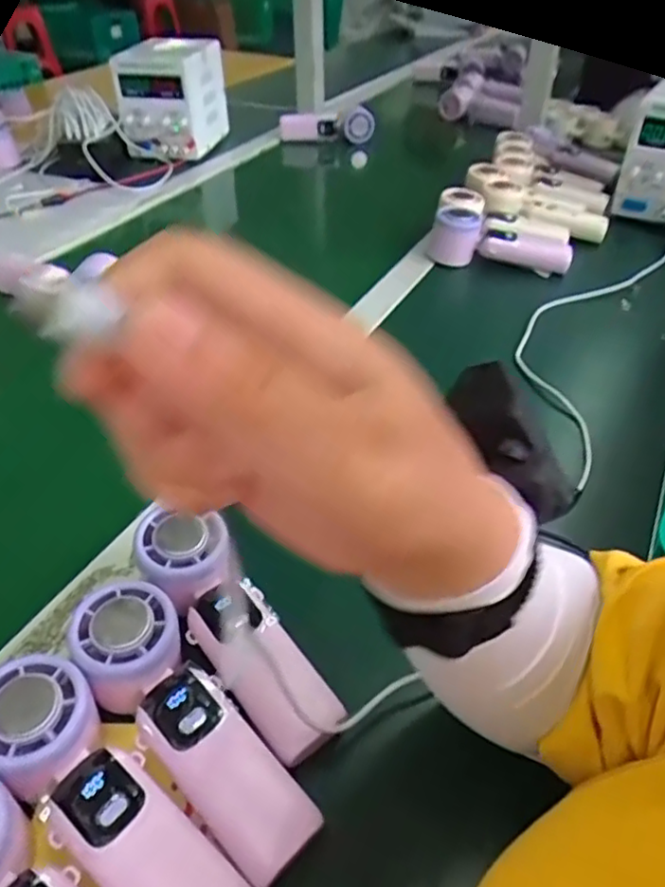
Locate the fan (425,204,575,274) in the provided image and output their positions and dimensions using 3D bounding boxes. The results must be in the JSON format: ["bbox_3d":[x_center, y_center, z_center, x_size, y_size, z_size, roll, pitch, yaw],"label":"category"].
[{"bbox_3d":[0.205,-0.244,0.780,0.170,0.058,0.054,20,45,22],"label":"fan"}]

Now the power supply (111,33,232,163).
[{"bbox_3d":[-0.283,-0.620,1.124,0.138,0.166,0.190,6,42,8],"label":"power supply"}]

